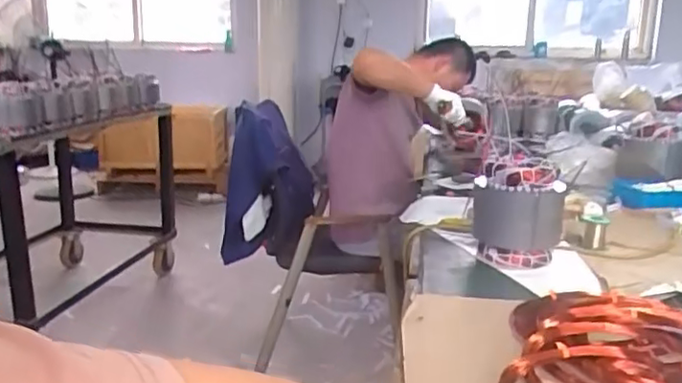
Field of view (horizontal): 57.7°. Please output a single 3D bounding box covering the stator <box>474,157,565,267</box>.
[{"bbox_3d":[0.327,0.031,1.145,0.159,0.170,0.146,6,14,19],"label":"stator"}]

